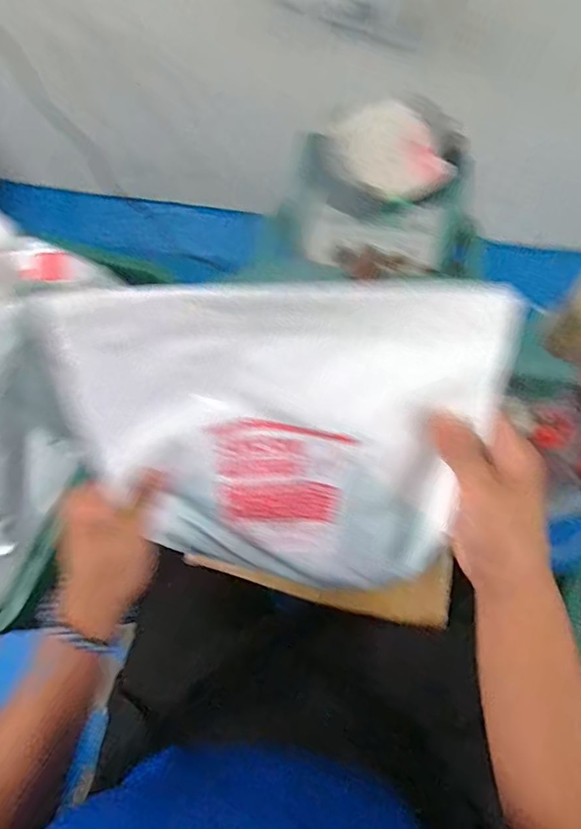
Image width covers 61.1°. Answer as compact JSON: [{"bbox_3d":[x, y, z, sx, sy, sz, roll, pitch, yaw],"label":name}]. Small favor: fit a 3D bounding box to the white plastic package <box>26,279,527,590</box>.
[{"bbox_3d":[-0.007,0.034,0.325,0.250,0.244,0.032,0,38,-4],"label":"white plastic package"}]

